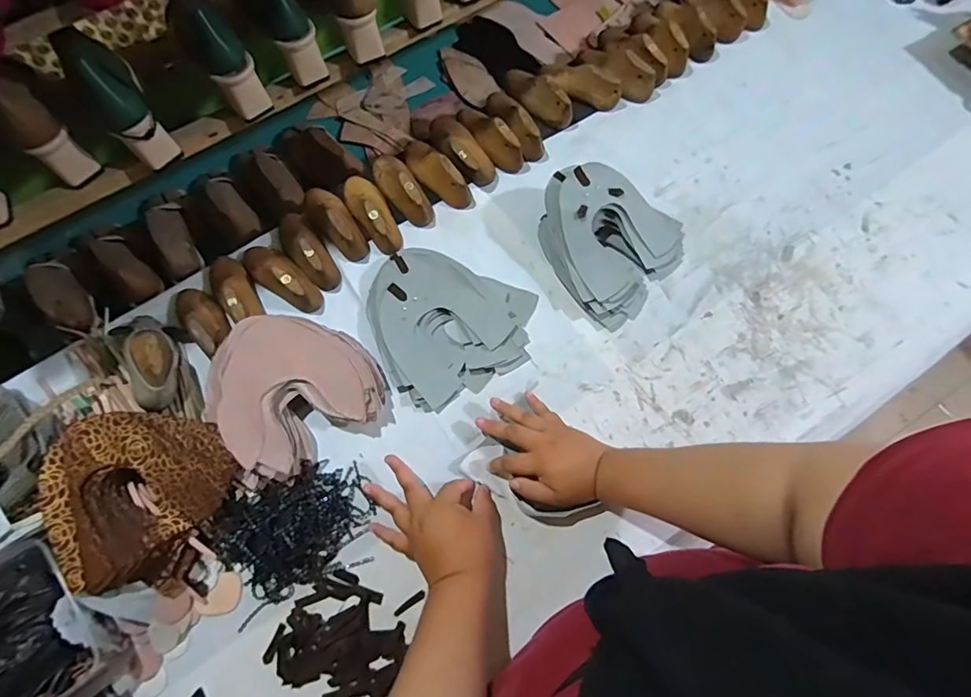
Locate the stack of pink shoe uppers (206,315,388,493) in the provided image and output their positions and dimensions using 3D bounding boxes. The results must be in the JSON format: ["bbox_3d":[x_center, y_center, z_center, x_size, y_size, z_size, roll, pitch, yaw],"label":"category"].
[{"bbox_3d":[-0.240,0.044,0.613,0.193,0.056,0.188,-35,74,-11],"label":"stack of pink shoe uppers"}]

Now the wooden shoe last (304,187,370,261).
[{"bbox_3d":[-0.221,-0.191,0.709,0.056,0.045,0.142,-31,73,-9],"label":"wooden shoe last"}]

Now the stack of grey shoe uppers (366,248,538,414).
[{"bbox_3d":[-0.047,-0.046,0.660,0.205,0.027,0.208,-27,73,-8],"label":"stack of grey shoe uppers"}]

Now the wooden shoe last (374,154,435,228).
[{"bbox_3d":[-0.124,-0.241,0.718,0.052,0.045,0.136,-33,73,-10],"label":"wooden shoe last"}]

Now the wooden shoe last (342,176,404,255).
[{"bbox_3d":[-0.164,-0.200,0.709,0.054,0.046,0.146,-27,73,-8],"label":"wooden shoe last"}]

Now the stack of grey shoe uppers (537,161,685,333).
[{"bbox_3d":[0.166,-0.156,0.668,0.192,0.079,0.188,41,76,13],"label":"stack of grey shoe uppers"}]

